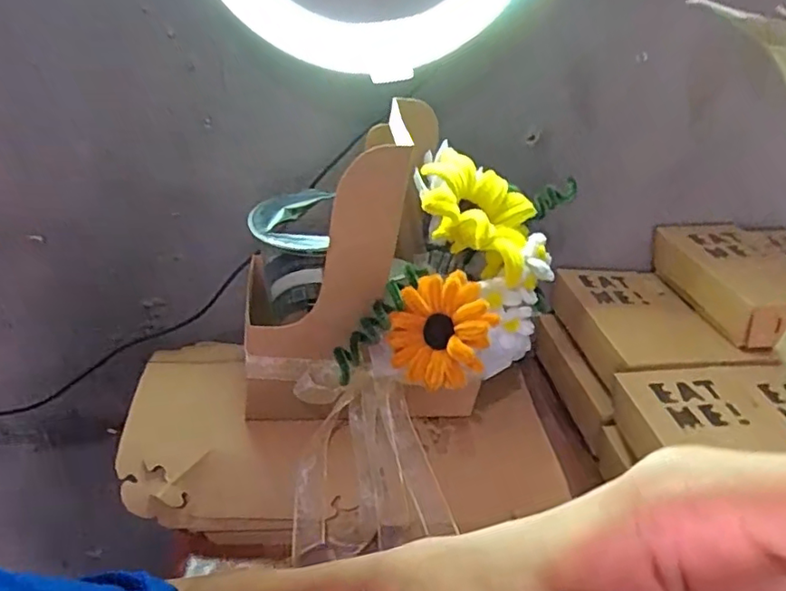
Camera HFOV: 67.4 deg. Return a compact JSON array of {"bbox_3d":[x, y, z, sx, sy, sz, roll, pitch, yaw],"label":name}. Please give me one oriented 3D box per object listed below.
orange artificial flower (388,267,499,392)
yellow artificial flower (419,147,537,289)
[{"bbox_3d":[0.032,0.023,0.386,0.066,0.072,0.025,31,10,35],"label":"orange artificial flower"},{"bbox_3d":[0.061,-0.052,0.415,0.089,0.066,0.094,13,31,10],"label":"yellow artificial flower"}]

